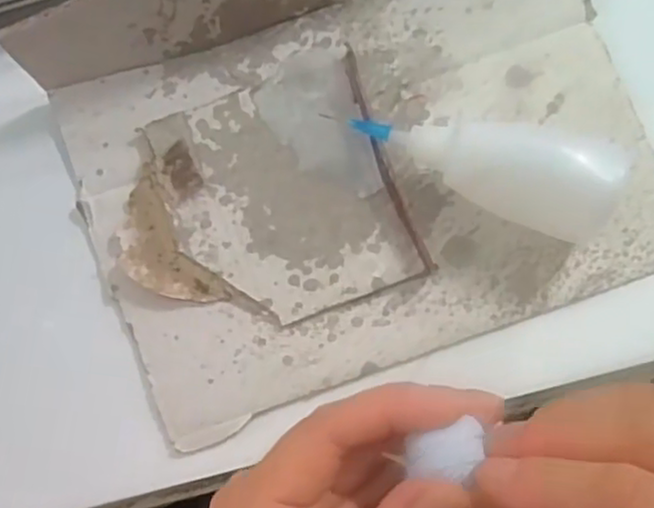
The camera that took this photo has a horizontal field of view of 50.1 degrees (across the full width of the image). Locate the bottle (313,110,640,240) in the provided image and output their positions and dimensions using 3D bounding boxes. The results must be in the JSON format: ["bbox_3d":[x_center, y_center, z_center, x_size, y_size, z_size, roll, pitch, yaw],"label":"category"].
[{"bbox_3d":[0.062,-0.036,0.277,0.101,0.033,0.036,19,87,4],"label":"bottle"}]

